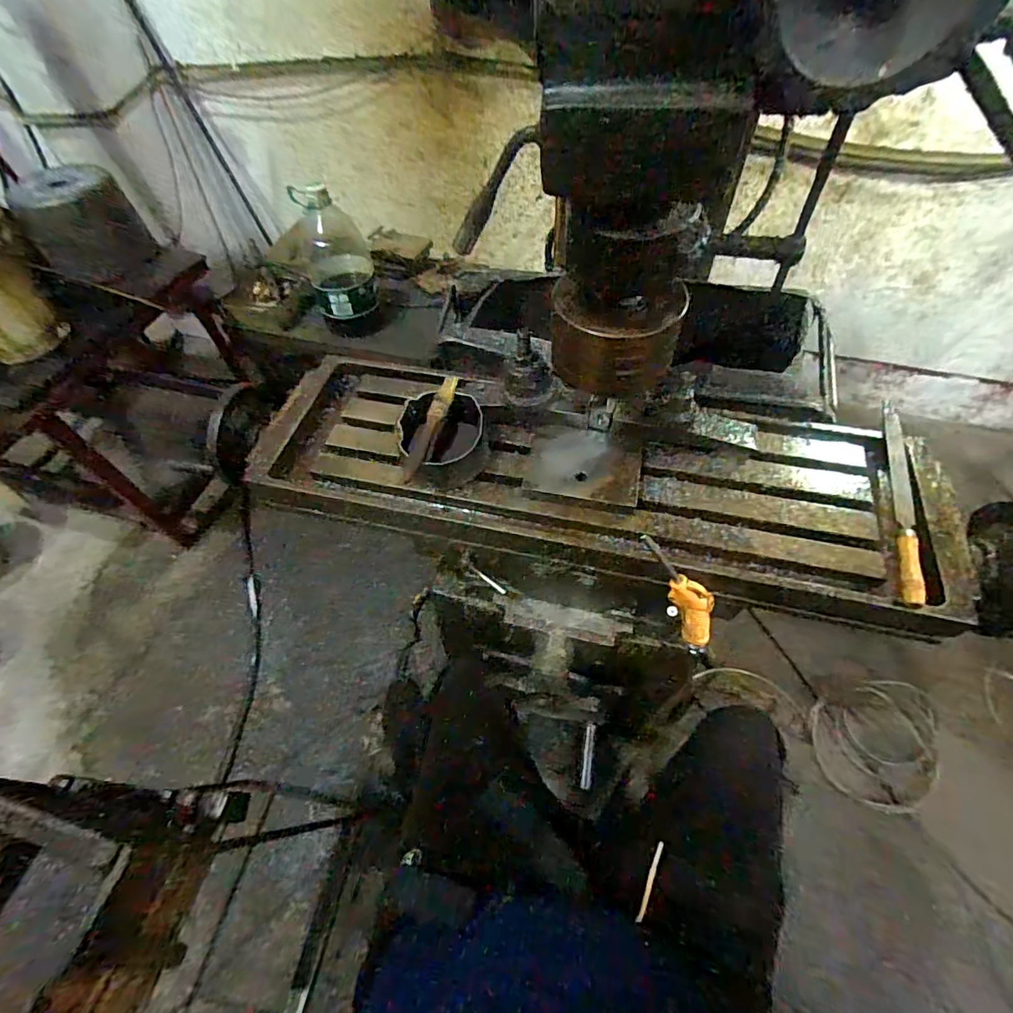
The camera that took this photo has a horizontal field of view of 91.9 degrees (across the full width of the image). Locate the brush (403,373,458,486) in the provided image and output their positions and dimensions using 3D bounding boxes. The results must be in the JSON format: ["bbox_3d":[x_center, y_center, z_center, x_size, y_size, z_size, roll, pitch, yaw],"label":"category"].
[{"bbox_3d":[-0.088,-0.094,0.577,0.022,0.021,0.155,15,59,12],"label":"brush"}]

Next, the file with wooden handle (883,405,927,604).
[{"bbox_3d":[0.443,-0.015,0.545,0.024,0.020,0.282,15,59,12],"label":"file with wooden handle"}]

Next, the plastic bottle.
[{"bbox_3d":[-0.465,-0.673,1.339,0.182,0.351,0.199,-17,58,-9],"label":"plastic bottle"}]

